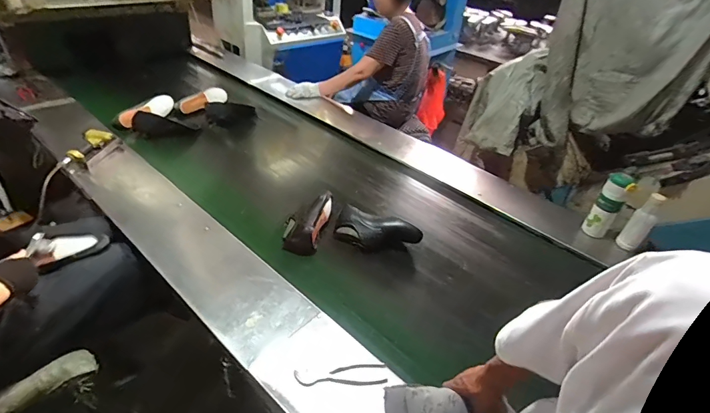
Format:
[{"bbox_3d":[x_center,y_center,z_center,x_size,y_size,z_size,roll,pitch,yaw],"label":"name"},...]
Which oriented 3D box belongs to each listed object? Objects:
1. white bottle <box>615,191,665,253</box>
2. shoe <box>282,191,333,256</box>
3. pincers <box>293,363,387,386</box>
[{"bbox_3d":[0.930,0.050,1.279,0.064,0.197,0.056,35,17,33],"label":"white bottle"},{"bbox_3d":[-0.126,0.037,1.224,0.094,0.070,0.286,17,50,14],"label":"shoe"},{"bbox_3d":[-0.032,0.363,0.857,0.197,0.024,0.047,4,36,-3],"label":"pincers"}]

